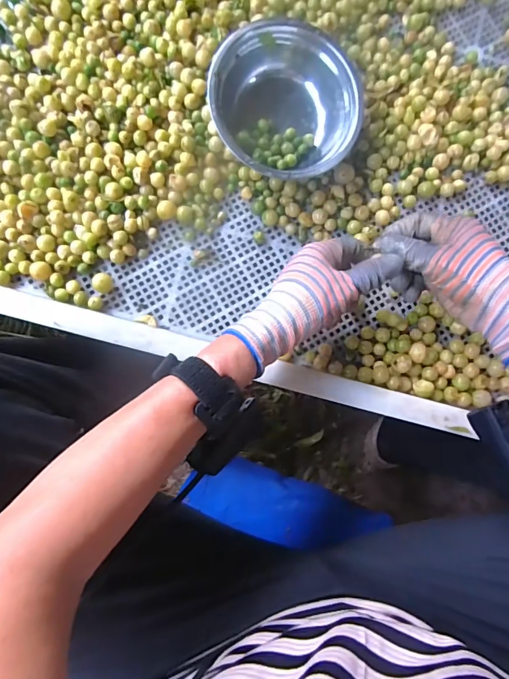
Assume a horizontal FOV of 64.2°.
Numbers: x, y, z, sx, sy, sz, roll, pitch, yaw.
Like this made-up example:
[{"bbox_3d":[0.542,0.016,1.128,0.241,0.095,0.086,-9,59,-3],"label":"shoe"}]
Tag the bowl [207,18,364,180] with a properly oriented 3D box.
[{"bbox_3d":[0.030,-0.231,0.411,0.142,0.068,0.135,0,85,-2],"label":"bowl"}]

